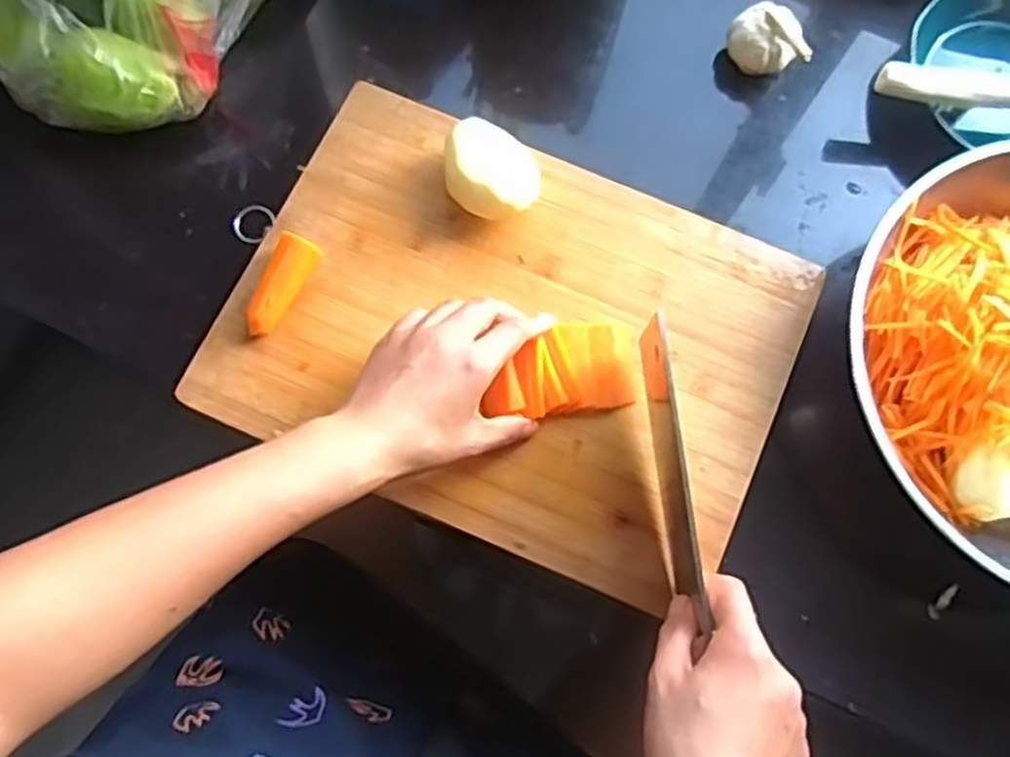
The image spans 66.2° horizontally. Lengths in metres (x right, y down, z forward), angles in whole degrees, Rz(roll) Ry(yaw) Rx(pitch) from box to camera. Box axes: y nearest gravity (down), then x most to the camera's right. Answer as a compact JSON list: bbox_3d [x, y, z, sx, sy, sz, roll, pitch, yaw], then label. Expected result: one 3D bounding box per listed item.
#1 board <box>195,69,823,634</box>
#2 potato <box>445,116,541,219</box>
[{"bbox_3d":[0.005,-0.034,0.529,0.367,0.024,0.269,23,76,4],"label":"board"},{"bbox_3d":[-0.012,-0.144,0.545,0.057,0.038,0.073,-26,77,-8],"label":"potato"}]

